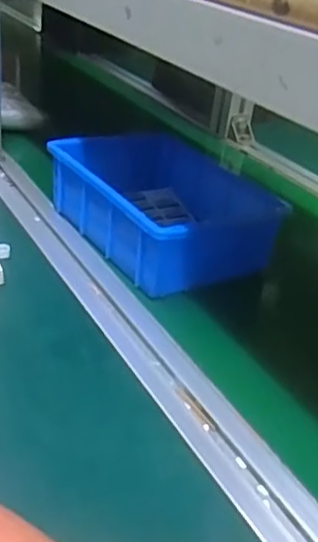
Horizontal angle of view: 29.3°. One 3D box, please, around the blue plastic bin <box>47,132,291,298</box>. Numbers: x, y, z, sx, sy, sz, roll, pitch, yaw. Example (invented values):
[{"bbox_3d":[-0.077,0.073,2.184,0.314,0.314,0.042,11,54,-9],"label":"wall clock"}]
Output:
[{"bbox_3d":[0.002,-0.060,0.544,0.144,0.062,0.197,-11,35,-30],"label":"blue plastic bin"}]

